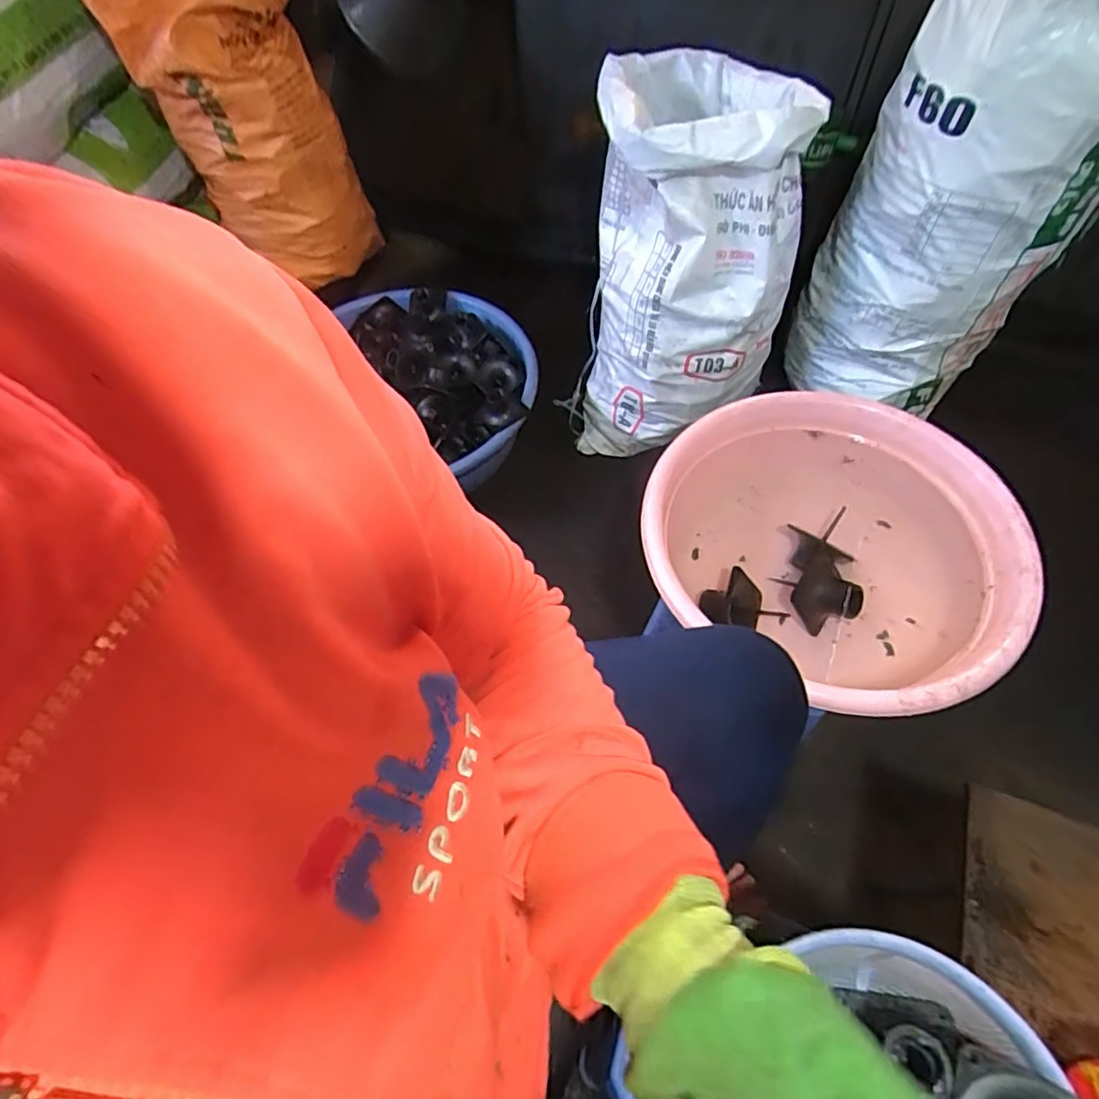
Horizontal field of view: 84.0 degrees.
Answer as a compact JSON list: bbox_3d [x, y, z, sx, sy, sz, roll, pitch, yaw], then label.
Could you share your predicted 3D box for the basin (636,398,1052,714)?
[{"bbox_3d":[0.344,-0.003,0.766,0.413,0.126,0.413,-1,59,2],"label":"basin"}]

